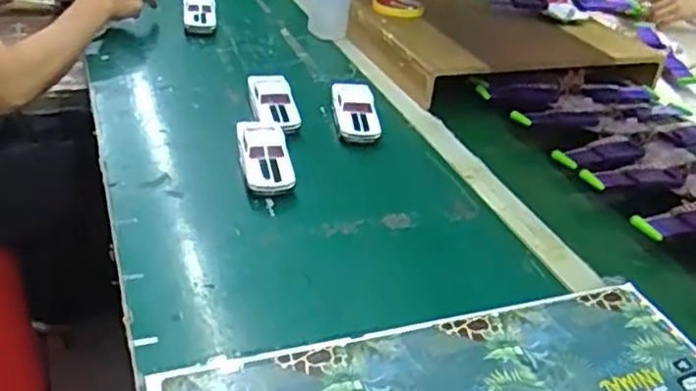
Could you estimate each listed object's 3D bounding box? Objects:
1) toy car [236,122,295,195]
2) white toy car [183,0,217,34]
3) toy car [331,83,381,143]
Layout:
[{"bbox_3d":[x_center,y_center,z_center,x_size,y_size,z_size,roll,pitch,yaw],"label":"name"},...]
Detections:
[{"bbox_3d":[-0.095,-0.041,0.760,0.054,0.038,0.124,-4,35,-14],"label":"toy car"},{"bbox_3d":[-0.246,-0.298,1.101,0.056,0.043,0.094,-2,35,-11],"label":"white toy car"},{"bbox_3d":[0.009,-0.103,0.854,0.056,0.036,0.101,-1,34,-8],"label":"toy car"}]

